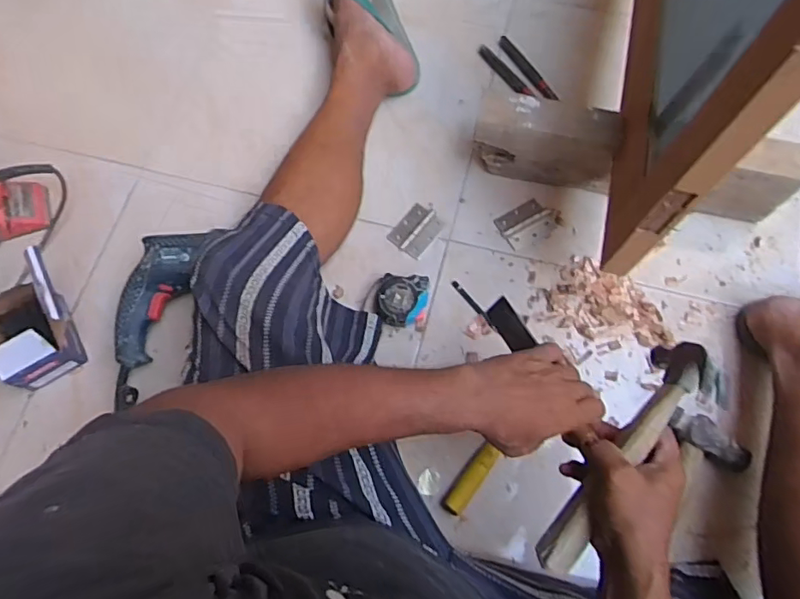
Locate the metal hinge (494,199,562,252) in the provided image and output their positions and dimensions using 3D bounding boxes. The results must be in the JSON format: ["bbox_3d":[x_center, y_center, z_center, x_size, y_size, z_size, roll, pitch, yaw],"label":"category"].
[{"bbox_3d":[0.192,-0.114,0.812,0.087,0.007,0.062,-26,72,-8],"label":"metal hinge"}]

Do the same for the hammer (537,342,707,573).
[{"bbox_3d":[0.210,0.149,0.524,0.031,0.075,0.248,34,89,12],"label":"hammer"}]

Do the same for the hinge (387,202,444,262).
[{"bbox_3d":[0.025,-0.103,0.814,0.060,0.008,0.075,37,76,13],"label":"hinge"}]

